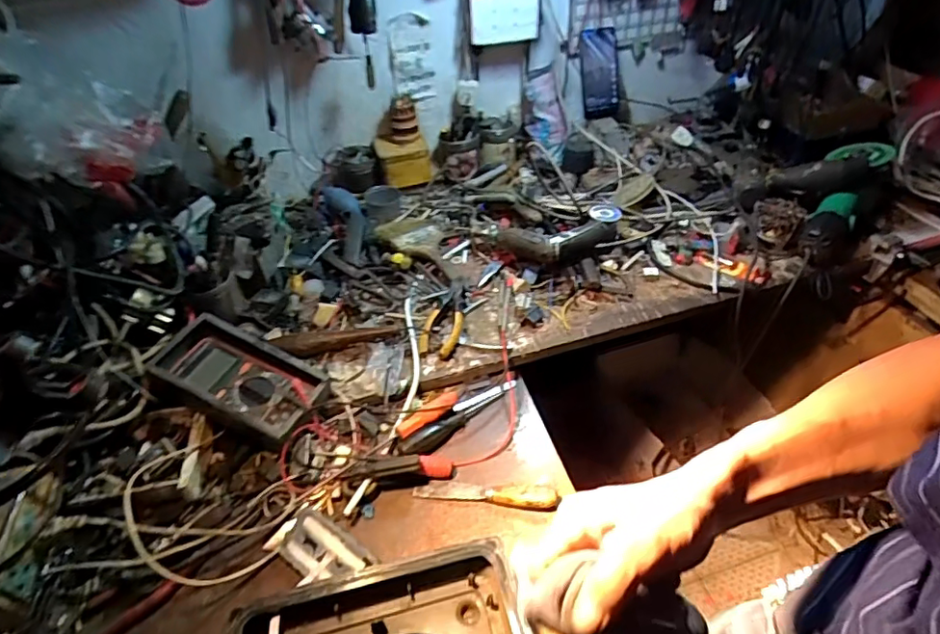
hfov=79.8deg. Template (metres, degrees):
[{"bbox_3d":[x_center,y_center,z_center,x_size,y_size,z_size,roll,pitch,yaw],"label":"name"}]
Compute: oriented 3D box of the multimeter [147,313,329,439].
[{"bbox_3d":[-0.285,0.078,0.698,0.213,0.060,0.107,19,47,21],"label":"multimeter"}]

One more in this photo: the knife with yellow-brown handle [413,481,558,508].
[{"bbox_3d":[0.017,0.199,0.640,0.159,0.017,0.021,4,43,7],"label":"knife with yellow-brown handle"}]

